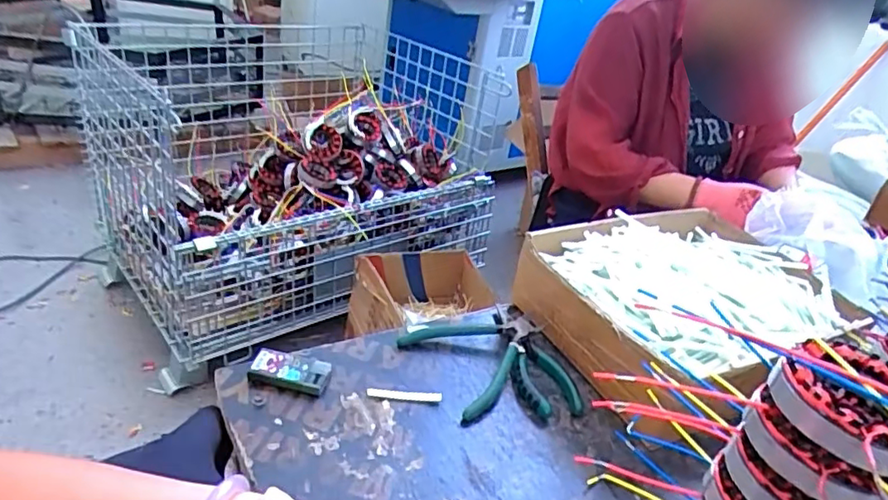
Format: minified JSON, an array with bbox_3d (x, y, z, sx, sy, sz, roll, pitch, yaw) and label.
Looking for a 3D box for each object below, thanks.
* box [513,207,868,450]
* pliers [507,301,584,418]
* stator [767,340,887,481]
[{"bbox_3d":[0.272,0.050,0.660,0.333,0.088,0.238,-10,36,-29],"label":"box"},{"bbox_3d":[0.086,0.102,0.605,0.055,0.024,0.161,-2,32,-20],"label":"pliers"},{"bbox_3d":[0.244,0.090,0.344,0.082,0.031,0.080,7,30,-4],"label":"stator"}]

